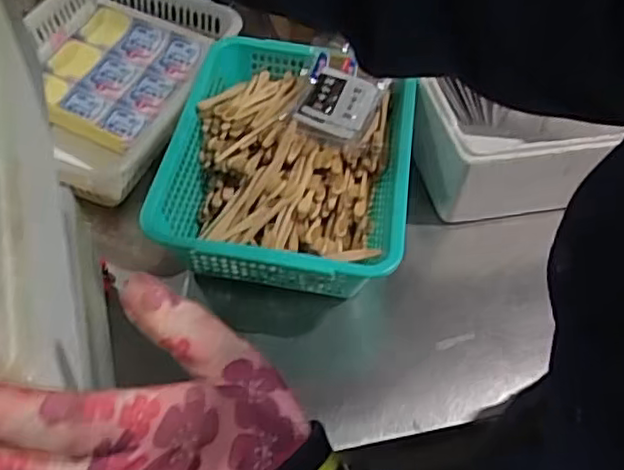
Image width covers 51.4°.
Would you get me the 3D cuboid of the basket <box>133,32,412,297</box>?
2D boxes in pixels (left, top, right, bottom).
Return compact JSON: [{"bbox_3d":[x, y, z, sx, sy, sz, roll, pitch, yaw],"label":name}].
[{"bbox_3d":[-0.030,-0.078,0.765,0.260,0.095,0.326,7,52,1],"label":"basket"}]

